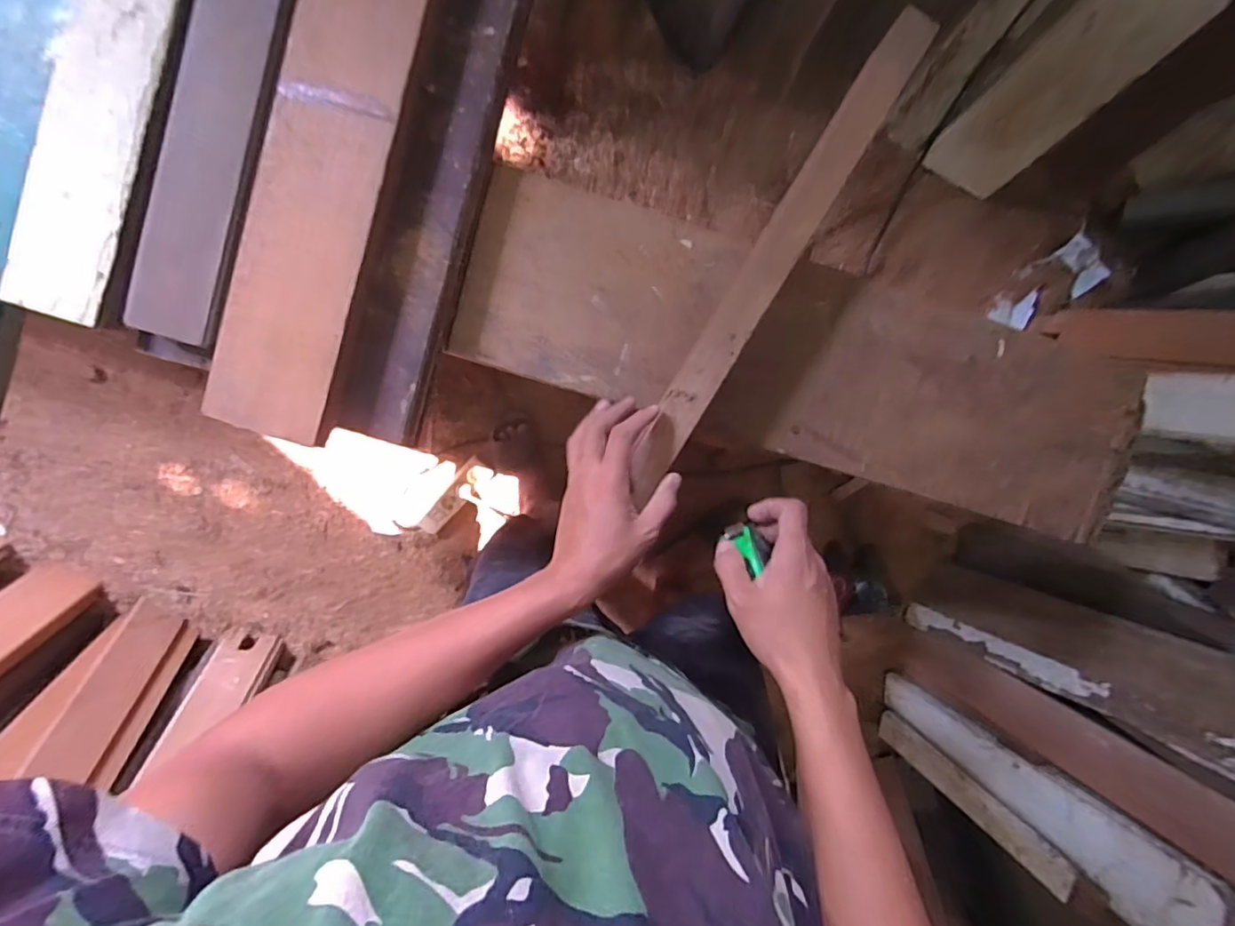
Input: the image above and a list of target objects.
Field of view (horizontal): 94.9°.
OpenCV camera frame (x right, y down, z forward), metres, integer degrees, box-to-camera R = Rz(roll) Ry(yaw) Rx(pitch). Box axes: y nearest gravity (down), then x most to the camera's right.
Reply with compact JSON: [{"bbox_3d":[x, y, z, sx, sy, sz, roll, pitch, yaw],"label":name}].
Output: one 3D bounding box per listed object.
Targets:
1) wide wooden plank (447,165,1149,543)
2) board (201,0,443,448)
[{"bbox_3d":[0.202,-0.111,0.616,0.728,0.025,0.206,17,99,-3],"label":"wide wooden plank"},{"bbox_3d":[-0.263,-0.265,0.514,0.114,0.019,0.486,18,95,1],"label":"board"}]

